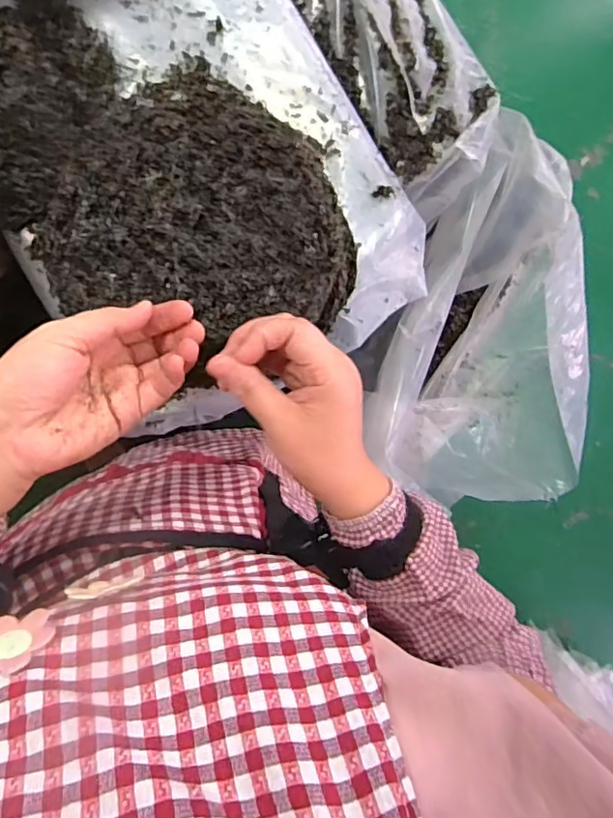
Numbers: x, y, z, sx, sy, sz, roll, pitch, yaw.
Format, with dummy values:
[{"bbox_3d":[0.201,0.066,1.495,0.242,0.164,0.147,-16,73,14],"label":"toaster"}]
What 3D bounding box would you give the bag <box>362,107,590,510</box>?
[{"bbox_3d":[0.300,-0.150,0.946,0.390,0.279,0.590,4,91,-7],"label":"bag"}]

